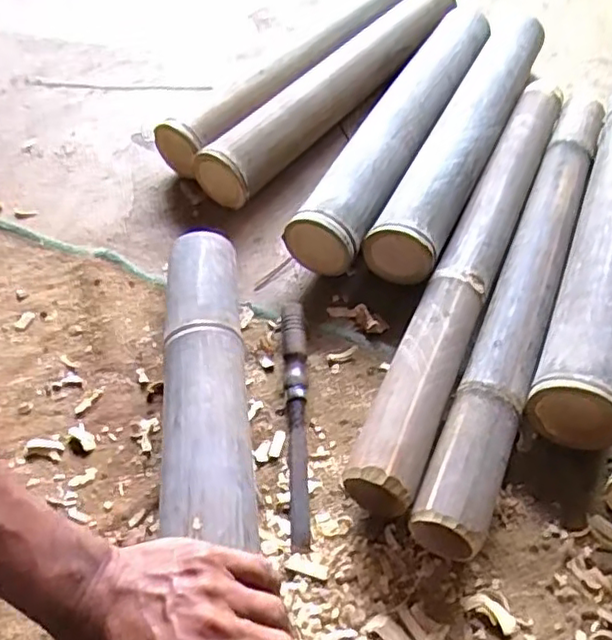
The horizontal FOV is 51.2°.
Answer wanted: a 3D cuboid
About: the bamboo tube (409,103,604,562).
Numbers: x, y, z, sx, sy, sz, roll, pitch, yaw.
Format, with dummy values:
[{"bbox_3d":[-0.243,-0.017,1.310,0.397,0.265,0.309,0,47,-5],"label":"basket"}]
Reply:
[{"bbox_3d":[0.238,-0.050,0.671,0.059,0.053,0.628,20,53,16],"label":"bamboo tube"}]

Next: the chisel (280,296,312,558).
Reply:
[{"bbox_3d":[-0.007,0.084,0.584,0.022,0.031,0.238,-3,50,-2],"label":"chisel"}]

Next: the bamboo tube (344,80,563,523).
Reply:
[{"bbox_3d":[0.185,-0.076,0.690,0.061,0.059,0.624,20,53,16],"label":"bamboo tube"}]

